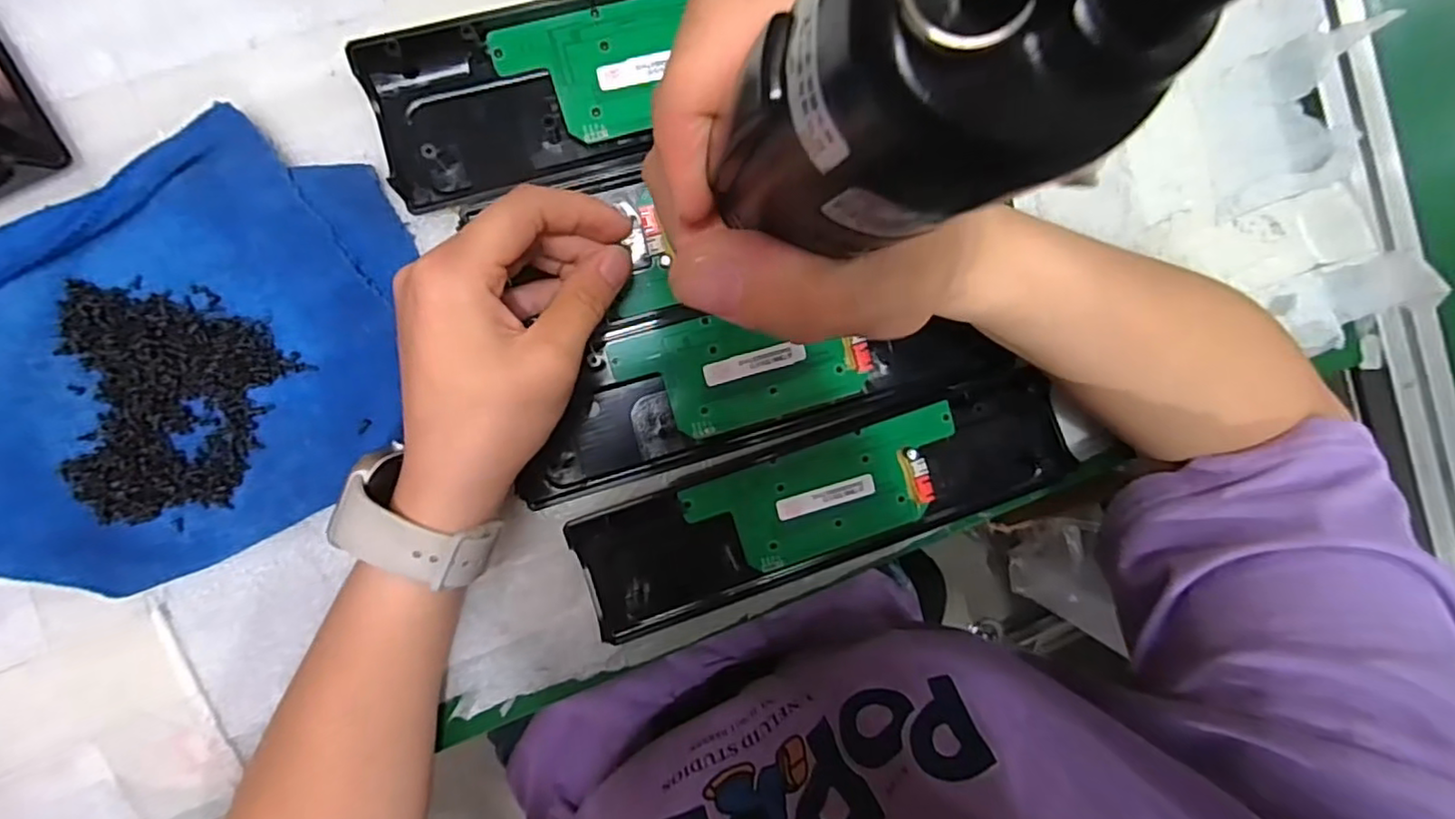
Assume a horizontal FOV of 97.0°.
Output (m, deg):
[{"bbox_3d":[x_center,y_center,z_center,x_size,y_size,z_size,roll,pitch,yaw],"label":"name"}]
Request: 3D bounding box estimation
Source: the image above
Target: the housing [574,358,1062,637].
[{"bbox_3d":[0.051,0.047,0.314,0.241,0.016,0.067,-18,97,-7],"label":"housing"}]

